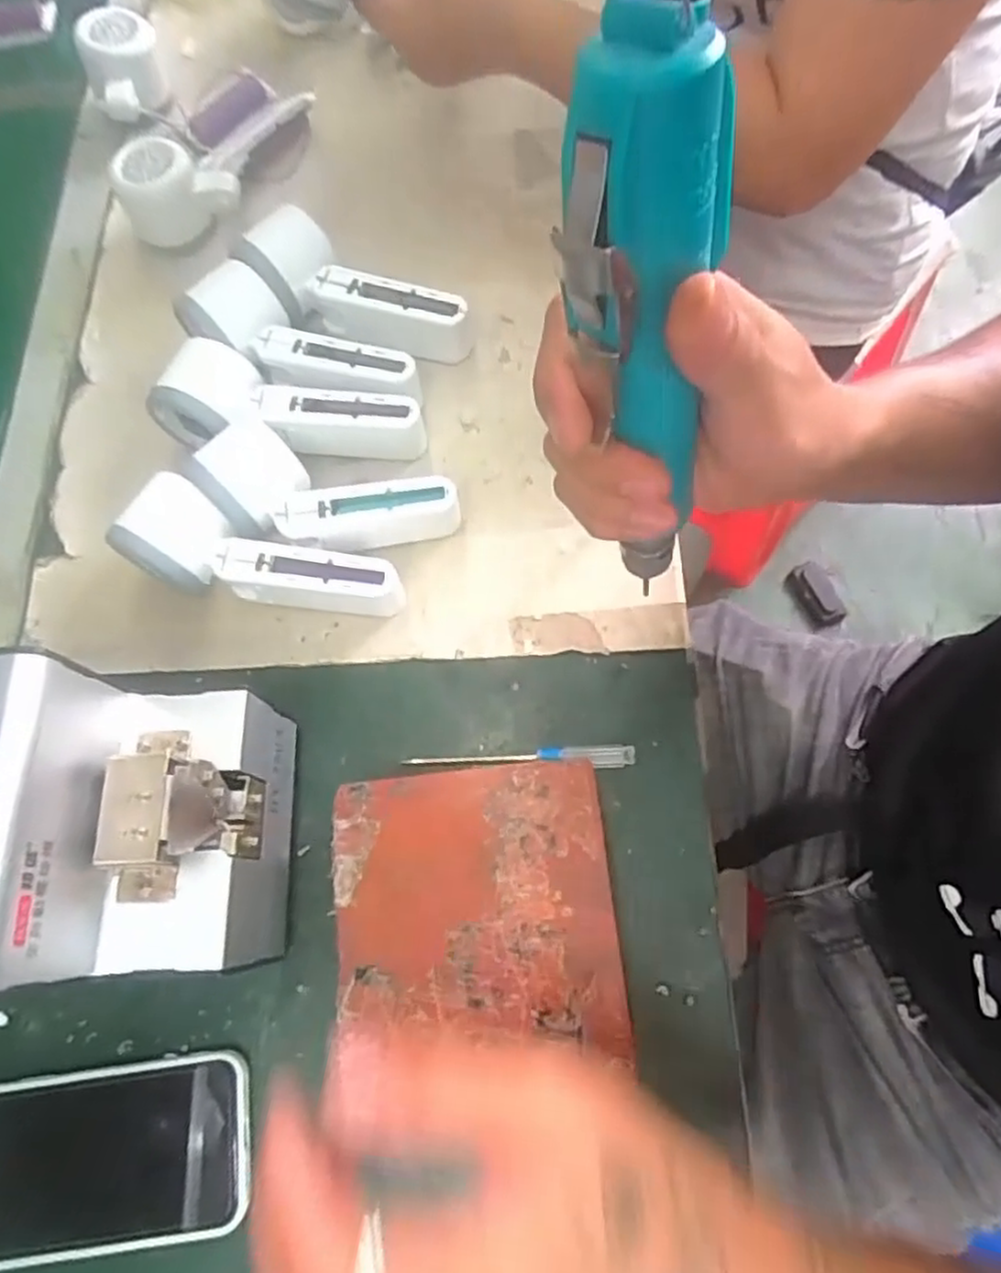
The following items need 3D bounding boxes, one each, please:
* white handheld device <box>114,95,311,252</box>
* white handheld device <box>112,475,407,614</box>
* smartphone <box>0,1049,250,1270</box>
[{"bbox_3d":[-0.211,-0.363,0.533,0.074,0.051,0.159,22,73,10],"label":"white handheld device"},{"bbox_3d":[-0.137,-0.042,0.415,0.153,0.052,0.056,17,72,8],"label":"white handheld device"},{"bbox_3d":[-0.192,0.247,0.339,0.145,0.010,0.074,-8,70,0],"label":"smartphone"}]

